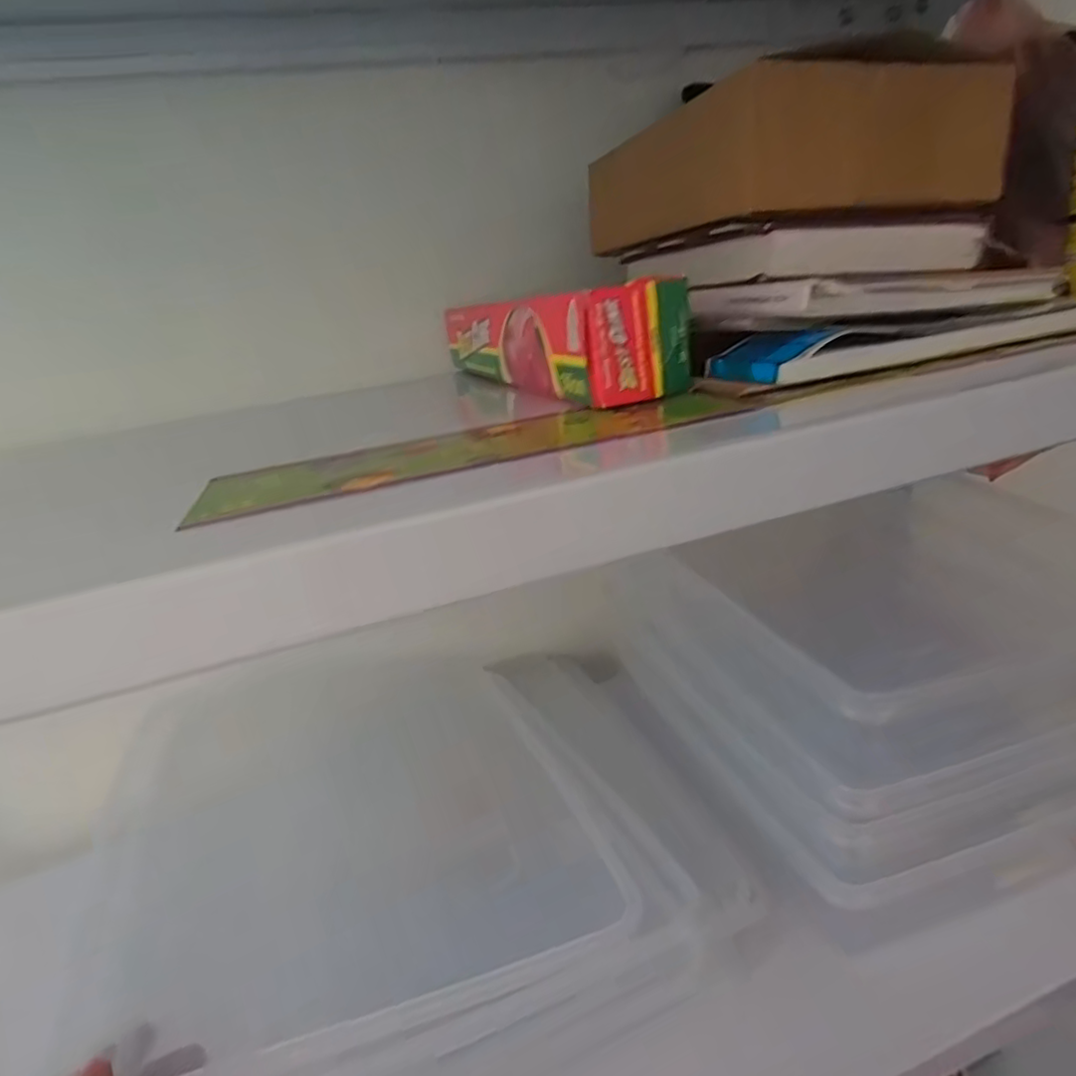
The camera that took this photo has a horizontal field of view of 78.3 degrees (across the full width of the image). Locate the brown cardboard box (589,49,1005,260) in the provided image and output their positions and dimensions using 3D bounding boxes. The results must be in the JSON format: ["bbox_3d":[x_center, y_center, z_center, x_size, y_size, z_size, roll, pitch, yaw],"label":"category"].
[{"bbox_3d":[0.137,-0.226,0.403,0.136,0.066,0.203,-14,24,-15],"label":"brown cardboard box"}]

